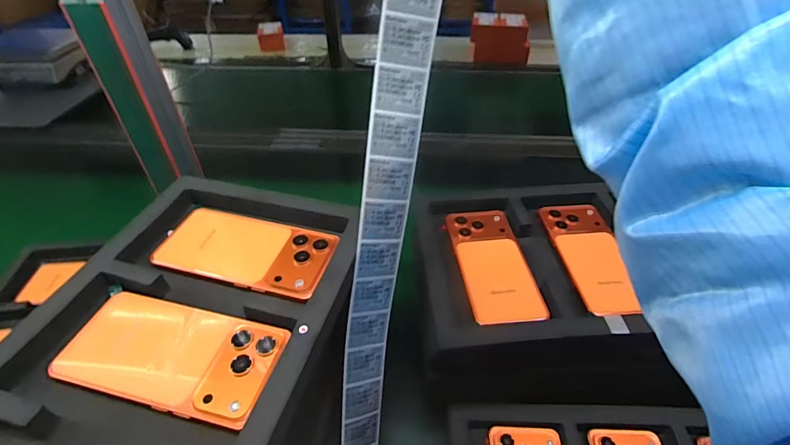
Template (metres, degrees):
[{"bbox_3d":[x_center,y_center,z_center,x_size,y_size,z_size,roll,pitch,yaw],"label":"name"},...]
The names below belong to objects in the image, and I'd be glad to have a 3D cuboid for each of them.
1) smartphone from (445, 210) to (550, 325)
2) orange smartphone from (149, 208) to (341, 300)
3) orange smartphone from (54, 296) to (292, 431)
[{"bbox_3d":[0.110,0.043,0.458,0.077,0.008,0.159,-4,42,-5],"label":"smartphone"},{"bbox_3d":[-0.134,0.026,0.374,0.161,0.010,0.075,10,43,11],"label":"orange smartphone"},{"bbox_3d":[-0.165,0.097,0.301,0.157,0.007,0.075,10,43,11],"label":"orange smartphone"}]

